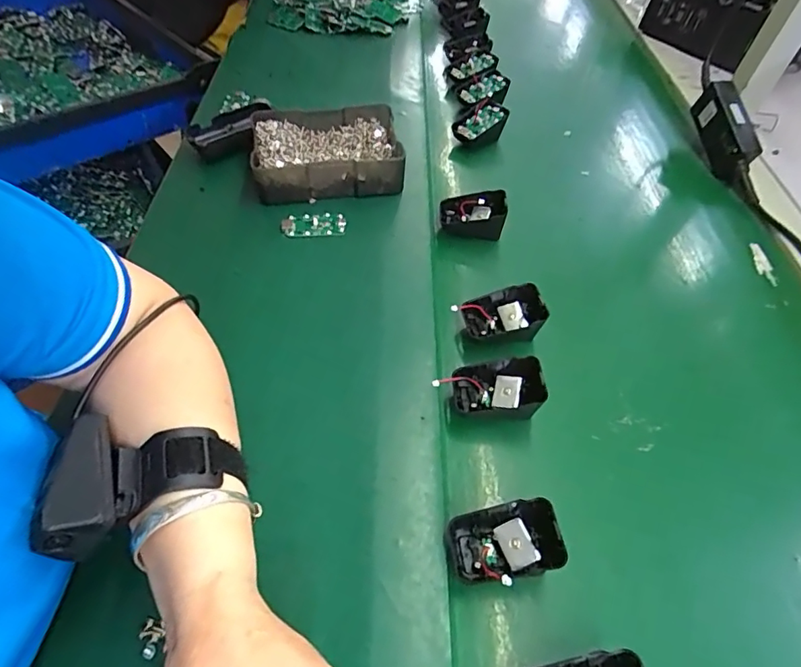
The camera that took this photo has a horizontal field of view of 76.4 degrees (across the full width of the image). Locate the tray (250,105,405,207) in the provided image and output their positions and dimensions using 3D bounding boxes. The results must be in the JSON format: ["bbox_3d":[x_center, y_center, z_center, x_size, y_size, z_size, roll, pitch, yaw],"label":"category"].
[{"bbox_3d":[-0.082,-0.203,0.577,0.156,0.053,0.127,-9,50,-3],"label":"tray"}]

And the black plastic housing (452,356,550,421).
[{"bbox_3d":[0.077,0.043,0.405,0.069,0.028,0.044,4,50,7],"label":"black plastic housing"}]

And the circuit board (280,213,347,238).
[{"bbox_3d":[-0.091,-0.113,0.529,0.065,0.011,0.031,-1,50,3],"label":"circuit board"}]

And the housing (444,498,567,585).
[{"bbox_3d":[0.065,0.133,0.327,0.070,0.023,0.042,-7,50,-2],"label":"housing"}]

